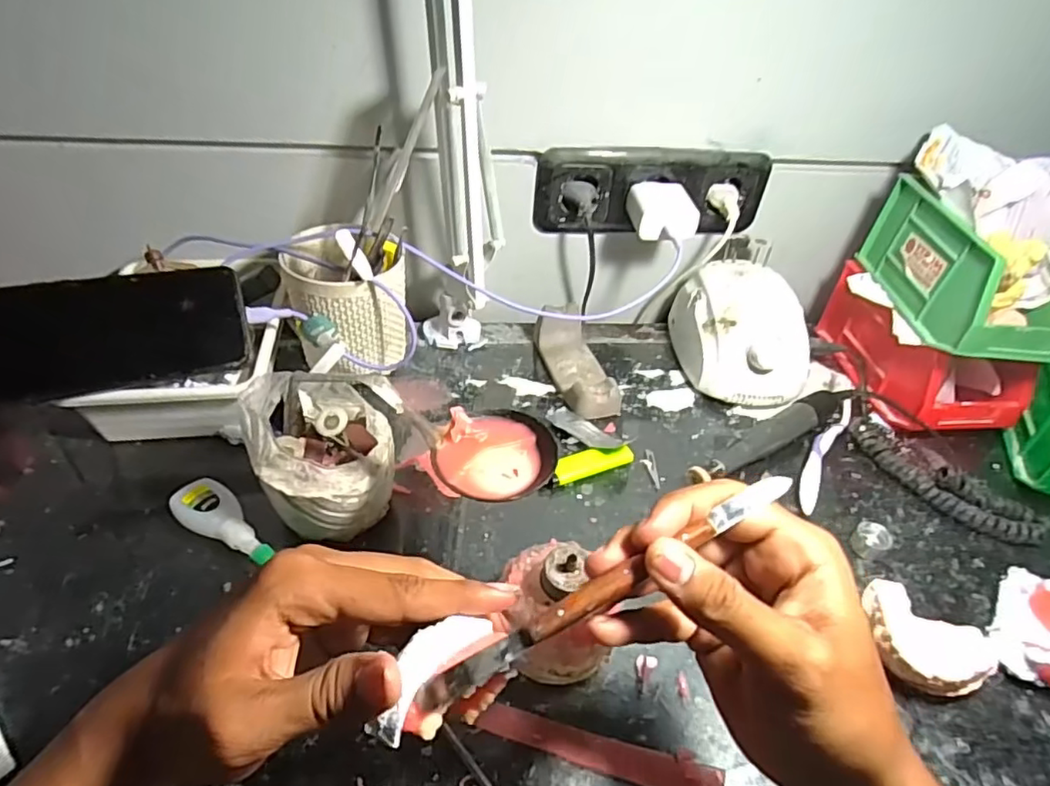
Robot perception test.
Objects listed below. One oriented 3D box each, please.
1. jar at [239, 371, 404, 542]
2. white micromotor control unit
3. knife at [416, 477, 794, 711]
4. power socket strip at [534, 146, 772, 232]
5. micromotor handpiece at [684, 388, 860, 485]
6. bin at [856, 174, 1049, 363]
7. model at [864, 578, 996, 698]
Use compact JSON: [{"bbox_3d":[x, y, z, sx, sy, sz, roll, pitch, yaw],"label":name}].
[{"bbox_3d":[-0.129,0.038,0.406,0.093,0.113,0.087,4,42,-3],"label":"jar"},{"bbox_3d":[0.206,-0.057,0.578,0.099,0.082,0.138,1,43,-6],"label":"white micromotor control unit"},{"bbox_3d":[0.037,0.076,0.244,0.175,0.008,0.012,-27,50,-13],"label":"knife"},{"bbox_3d":[0.124,-0.187,0.567,0.216,0.078,0.036,0,43,-7],"label":"power socket strip"},{"bbox_3d":[0.214,0.037,0.512,0.198,0.029,0.026,-23,50,-29],"label":"micromotor handpiece"},{"bbox_3d":[0.380,-0.107,0.512,0.097,0.082,0.177,1,43,-6],"label":"bin"},{"bbox_3d":[0.249,0.158,0.380,0.074,0.027,0.062,33,48,26],"label":"model"}]

